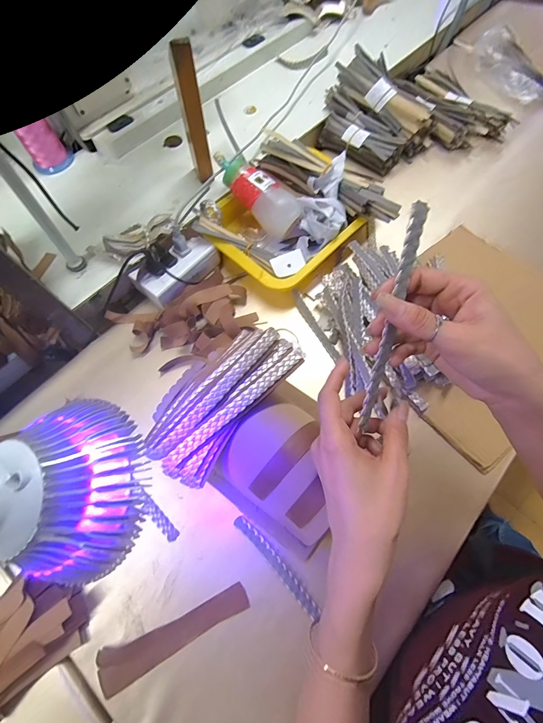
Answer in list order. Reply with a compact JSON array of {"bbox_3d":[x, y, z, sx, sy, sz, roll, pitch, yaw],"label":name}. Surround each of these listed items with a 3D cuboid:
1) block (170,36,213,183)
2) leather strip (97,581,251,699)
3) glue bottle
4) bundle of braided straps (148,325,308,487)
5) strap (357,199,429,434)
[{"bbox_3d":[-0.110,-0.339,0.478,0.029,0.190,0.017,-21,68,-7],"label":"block"},{"bbox_3d":[-0.103,0.290,0.354,0.164,0.005,0.037,-26,69,-9],"label":"leather strip"},{"bbox_3d":[-0.023,-0.264,0.517,0.158,0.049,0.057,43,76,-1],"label":"glue bottle"},{"bbox_3d":[-0.052,0.029,0.329,0.085,0.039,0.173,37,73,16],"label":"bundle of braided straps"},{"bbox_3d":[0.090,-0.029,0.251,0.012,0.011,0.172,12,100,4],"label":"strap"}]

